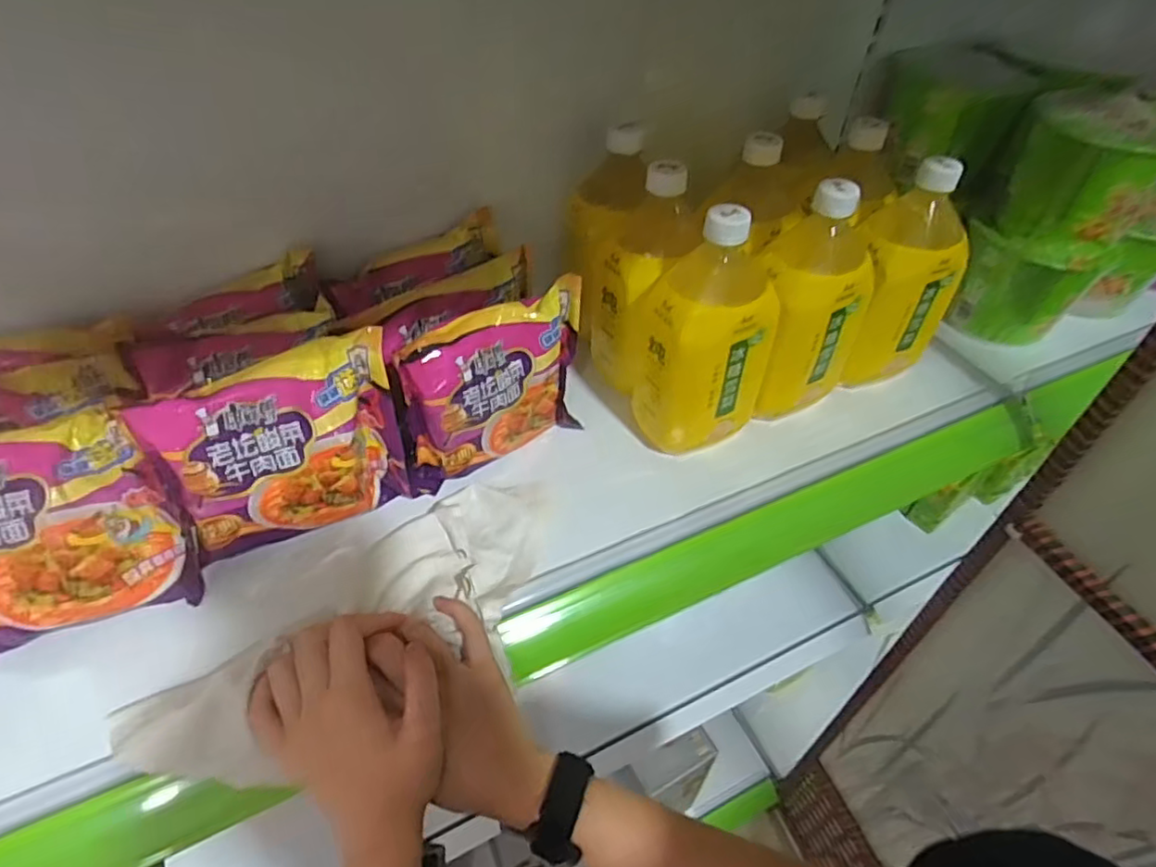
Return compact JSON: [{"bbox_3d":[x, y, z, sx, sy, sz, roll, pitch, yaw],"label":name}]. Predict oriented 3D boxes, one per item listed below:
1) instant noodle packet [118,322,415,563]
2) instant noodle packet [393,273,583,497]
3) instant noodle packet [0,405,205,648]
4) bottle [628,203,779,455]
[{"bbox_3d":[-0.206,0.011,0.456,0.153,0.132,0.045,-23,25,-27],"label":"instant noodle packet"},{"bbox_3d":[-0.063,-0.036,0.504,0.151,0.128,0.035,-26,51,-26],"label":"instant noodle packet"},{"bbox_3d":[-0.349,0.067,0.402,0.166,0.135,0.028,-14,11,-14],"label":"instant noodle packet"},{"bbox_3d":[0.100,-0.081,0.496,0.089,0.186,0.076,-16,48,-18],"label":"bottle"}]

